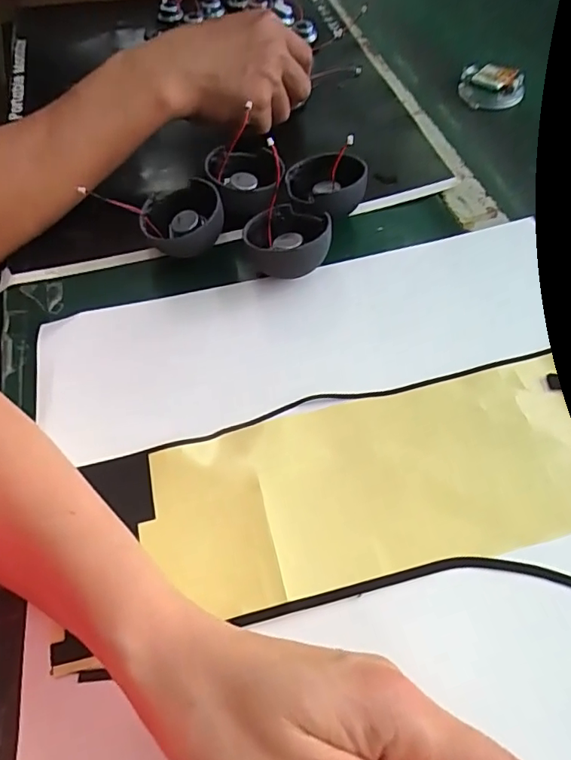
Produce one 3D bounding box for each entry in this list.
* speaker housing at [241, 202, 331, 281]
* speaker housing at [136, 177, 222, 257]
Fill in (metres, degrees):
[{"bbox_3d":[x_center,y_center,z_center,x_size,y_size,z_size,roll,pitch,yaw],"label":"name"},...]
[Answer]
[{"bbox_3d":[0.001,-0.099,0.382,0.059,0.039,0.054,-11,57,-4],"label":"speaker housing"},{"bbox_3d":[-0.077,-0.118,0.397,0.058,0.039,0.060,-13,57,-5],"label":"speaker housing"}]

